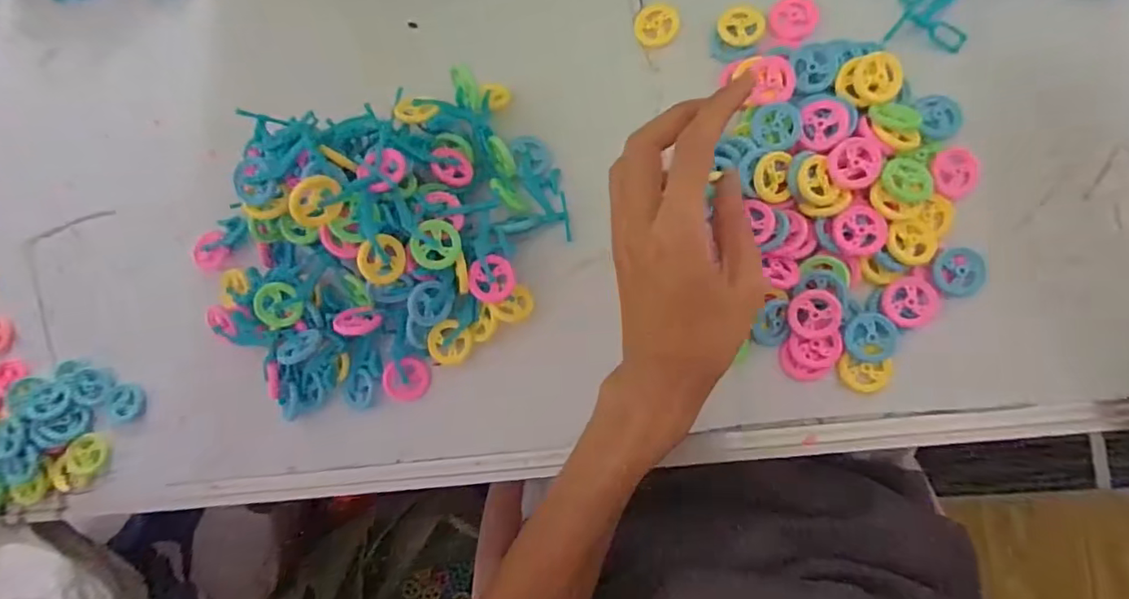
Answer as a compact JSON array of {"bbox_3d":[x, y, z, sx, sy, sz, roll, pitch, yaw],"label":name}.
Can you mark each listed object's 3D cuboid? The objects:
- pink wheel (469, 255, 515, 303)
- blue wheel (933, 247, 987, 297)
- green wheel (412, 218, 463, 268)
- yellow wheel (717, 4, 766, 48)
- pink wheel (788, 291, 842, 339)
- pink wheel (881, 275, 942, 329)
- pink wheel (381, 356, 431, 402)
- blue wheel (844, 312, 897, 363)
[{"bbox_3d":[-0.046,-0.013,0.356,0.029,0.004,0.030,-4,106,-14],"label":"pink wheel"},{"bbox_3d":[0.233,-0.016,0.327,0.029,0.004,0.028,-1,86,11],"label":"blue wheel"},{"bbox_3d":[-0.078,-0.033,0.340,0.028,0.006,0.030,-2,102,-9],"label":"green wheel"},{"bbox_3d":[0.114,-0.177,0.358,0.030,0.006,0.029,-1,86,11],"label":"yellow wheel"},{"bbox_3d":[0.150,0.009,0.333,0.030,0.006,0.029,2,100,14],"label":"pink wheel"},{"bbox_3d":[0.206,0.001,0.328,0.032,0.004,0.030,-1,86,11],"label":"pink wheel"},{"bbox_3d":[-0.107,0.055,0.380,0.031,0.004,0.032,-8,112,-20],"label":"pink wheel"},{"bbox_3d":[0.183,0.023,0.333,0.027,0.007,0.029,-1,86,11],"label":"blue wheel"}]

